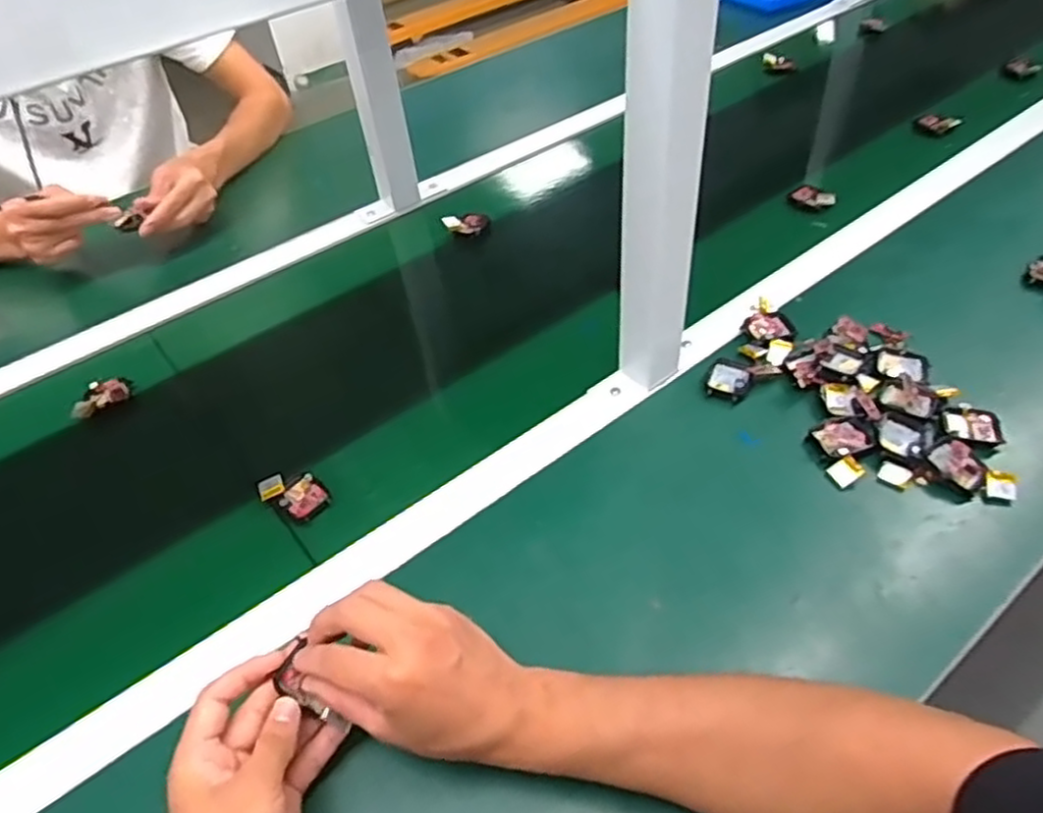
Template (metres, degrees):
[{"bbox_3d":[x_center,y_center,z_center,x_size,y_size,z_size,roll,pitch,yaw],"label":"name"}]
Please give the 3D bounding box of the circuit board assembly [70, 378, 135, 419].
[{"bbox_3d":[-0.410,-0.009,0.690,0.057,0.019,0.032,-35,53,-25],"label":"circuit board assembly"}]

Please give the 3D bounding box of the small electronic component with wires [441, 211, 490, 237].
[{"bbox_3d":[-0.066,-0.223,0.852,0.052,0.018,0.032,3,47,9],"label":"small electronic component with wires"}]

